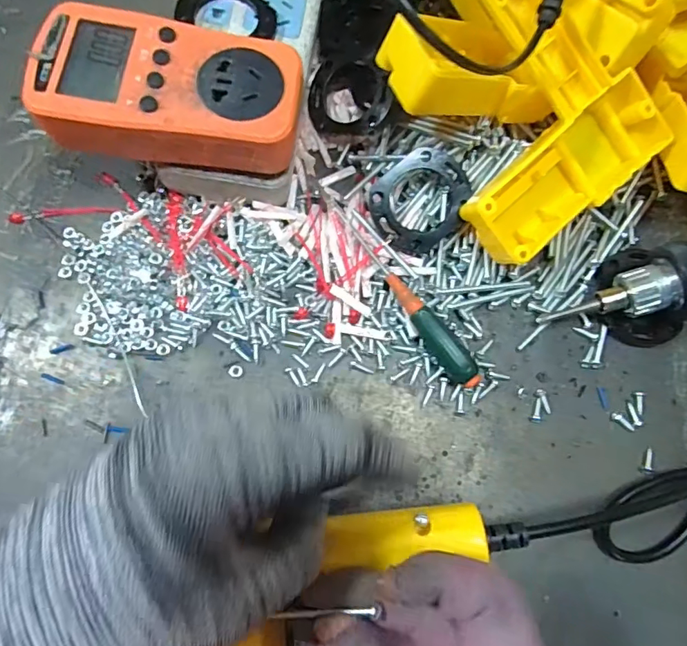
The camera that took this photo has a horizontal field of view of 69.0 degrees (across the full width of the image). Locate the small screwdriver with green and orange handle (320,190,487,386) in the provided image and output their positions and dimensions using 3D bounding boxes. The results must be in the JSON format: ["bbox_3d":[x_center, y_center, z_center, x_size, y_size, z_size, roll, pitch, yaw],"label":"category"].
[{"bbox_3d":[0.028,-0.022,0.288,0.015,0.019,0.143,-36,79,-9],"label":"small screwdriver with green and orange handle"}]

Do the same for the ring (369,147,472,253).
[{"bbox_3d":[0.045,-0.071,0.290,0.058,0.005,0.051,-36,95,-2],"label":"ring"}]

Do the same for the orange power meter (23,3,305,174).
[{"bbox_3d":[-0.086,-0.116,0.255,0.126,0.033,0.070,7,76,0],"label":"orange power meter"}]

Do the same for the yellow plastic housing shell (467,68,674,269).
[{"bbox_3d":[0.124,-0.082,0.286,0.122,0.042,0.049,-37,79,-9],"label":"yellow plastic housing shell"}]

